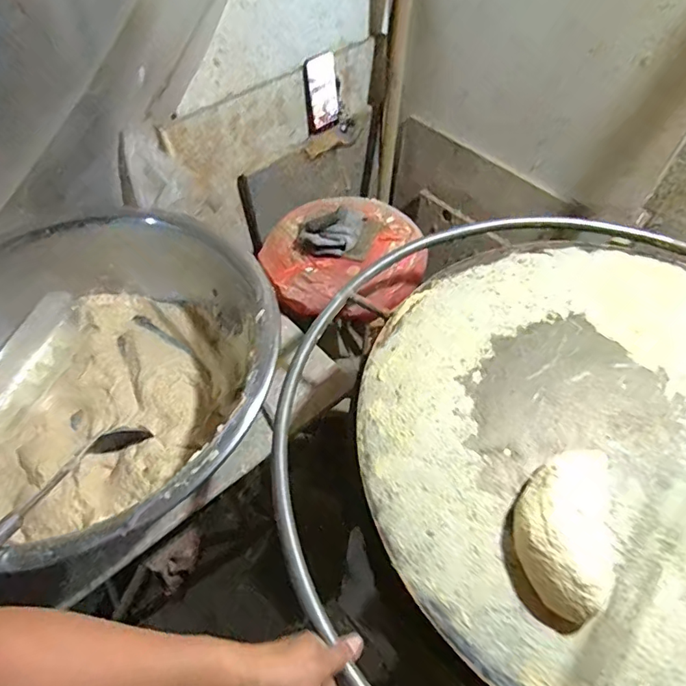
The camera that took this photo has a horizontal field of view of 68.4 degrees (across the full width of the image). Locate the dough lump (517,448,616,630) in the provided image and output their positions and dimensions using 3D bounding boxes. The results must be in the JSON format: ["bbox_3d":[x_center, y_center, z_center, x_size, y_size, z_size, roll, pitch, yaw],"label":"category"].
[{"bbox_3d":[0.228,0.178,0.512,0.092,0.043,0.178,16,54,11],"label":"dough lump"}]

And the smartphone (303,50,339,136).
[{"bbox_3d":[-0.049,-0.561,1.146,0.092,0.157,0.012,-33,49,-22],"label":"smartphone"}]

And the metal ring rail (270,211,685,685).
[{"bbox_3d":[0.341,0.119,0.627,0.840,0.043,0.832,33,59,22],"label":"metal ring rail"}]

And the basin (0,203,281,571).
[{"bbox_3d":[-0.397,0.040,0.801,0.574,0.189,0.612,0,52,0],"label":"basin"}]

